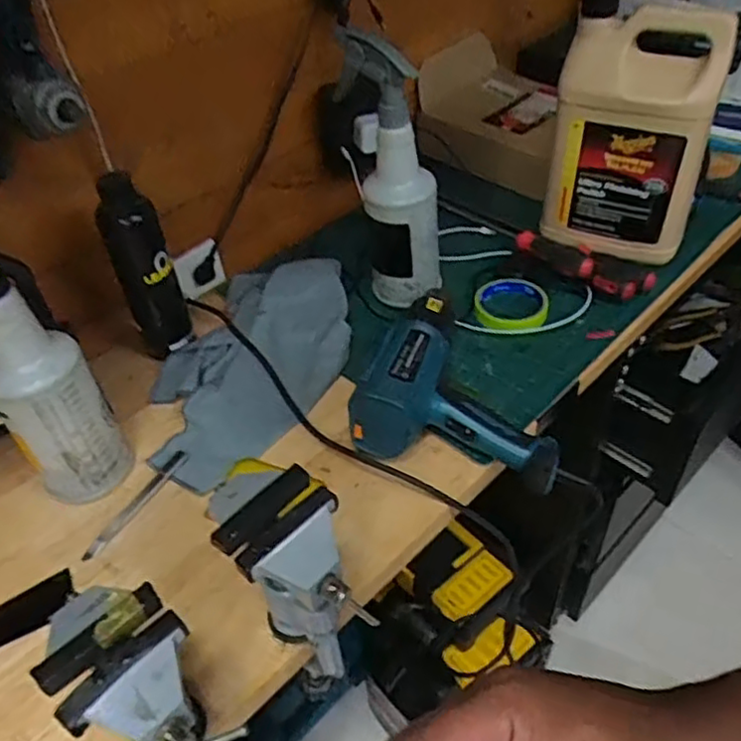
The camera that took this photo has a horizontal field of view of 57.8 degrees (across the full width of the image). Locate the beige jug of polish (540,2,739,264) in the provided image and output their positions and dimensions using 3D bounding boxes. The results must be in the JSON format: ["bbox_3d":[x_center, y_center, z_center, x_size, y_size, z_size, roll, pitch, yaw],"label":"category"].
[{"bbox_3d":[0.315,-0.288,0.821,0.177,0.276,0.132,9,45,15],"label":"beige jug of polish"}]

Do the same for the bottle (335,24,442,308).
[{"bbox_3d":[0.025,-0.212,0.753,0.105,0.289,0.082,-1,44,5],"label":"bottle"}]

